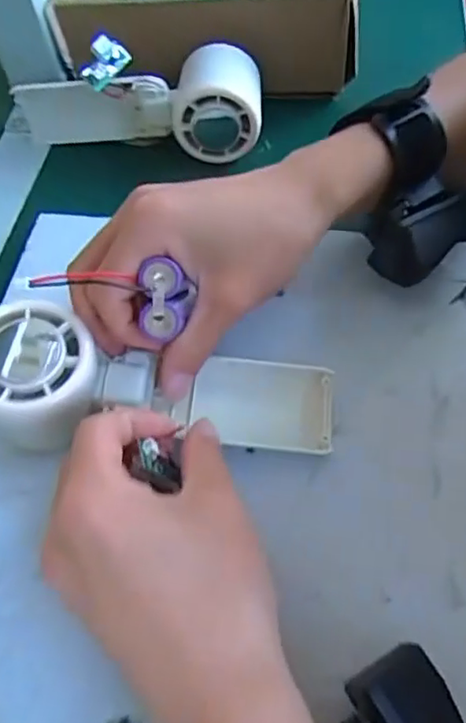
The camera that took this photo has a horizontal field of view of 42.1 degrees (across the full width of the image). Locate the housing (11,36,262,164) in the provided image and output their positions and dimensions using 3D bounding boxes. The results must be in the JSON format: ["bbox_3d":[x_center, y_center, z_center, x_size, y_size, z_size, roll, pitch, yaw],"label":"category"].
[{"bbox_3d":[-0.068,-0.173,0.405,0.169,0.063,0.051,-1,56,3],"label":"housing"}]

